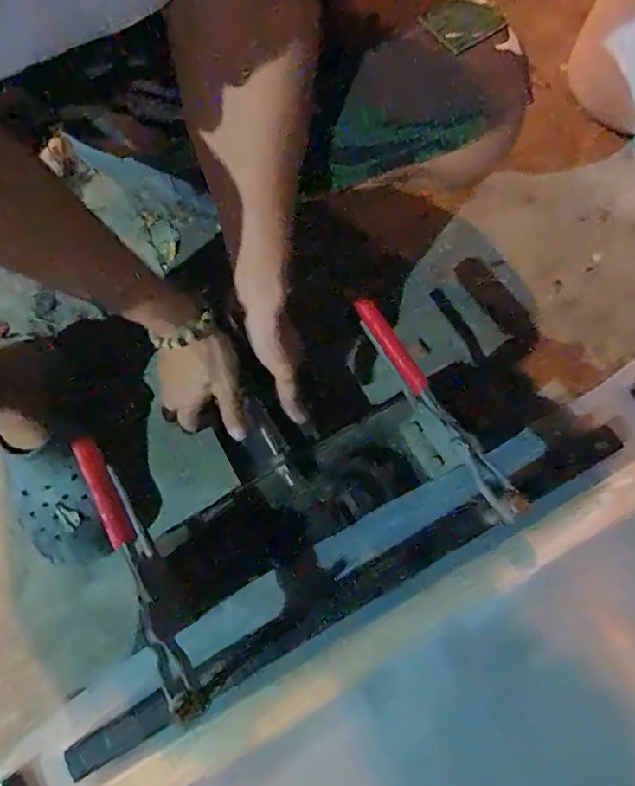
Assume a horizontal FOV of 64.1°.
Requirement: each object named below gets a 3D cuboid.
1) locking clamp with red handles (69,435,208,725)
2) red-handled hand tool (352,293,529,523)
[{"bbox_3d":[-0.156,0.150,0.444,0.019,0.077,0.244,-29,78,-6],"label":"locking clamp with red handles"},{"bbox_3d":[0.113,0.012,0.493,0.030,0.064,0.254,-36,79,-8],"label":"red-handled hand tool"}]

